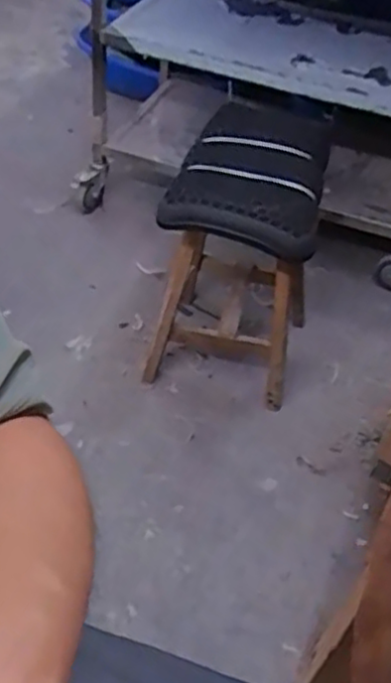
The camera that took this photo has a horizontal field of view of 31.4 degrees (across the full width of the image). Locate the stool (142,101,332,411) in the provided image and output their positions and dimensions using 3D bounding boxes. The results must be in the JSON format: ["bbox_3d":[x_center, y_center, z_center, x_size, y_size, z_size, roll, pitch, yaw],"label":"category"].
[{"bbox_3d":[0.088,-0.144,1.327,0.271,0.462,0.368,15,45,7],"label":"stool"}]

